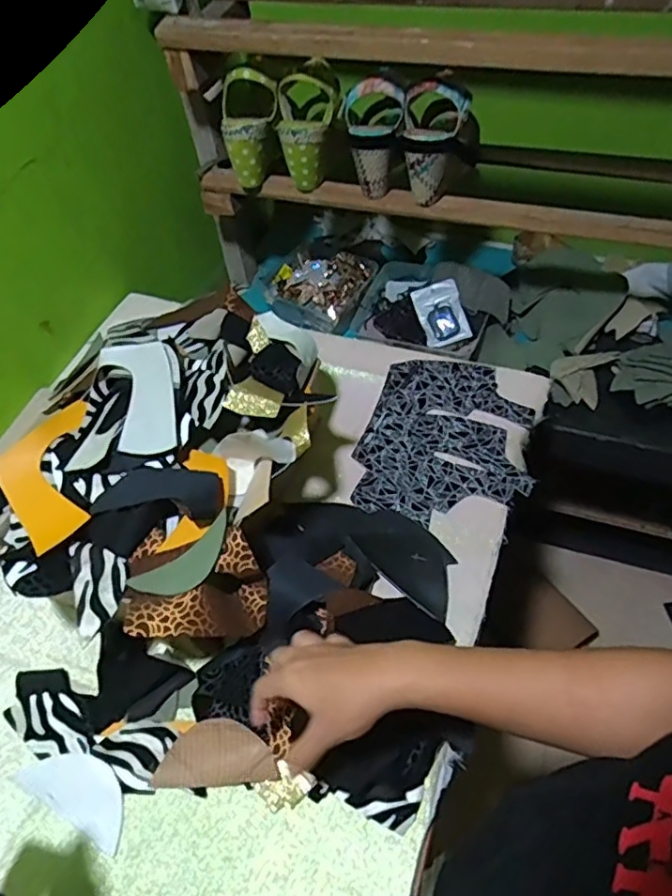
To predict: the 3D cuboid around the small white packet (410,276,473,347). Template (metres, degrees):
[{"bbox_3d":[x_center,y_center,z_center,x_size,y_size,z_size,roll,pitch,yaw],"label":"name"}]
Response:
[{"bbox_3d":[0.163,-0.208,0.934,0.068,0.017,0.097,-18,91,18],"label":"small white packet"}]

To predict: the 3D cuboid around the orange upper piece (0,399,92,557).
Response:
[{"bbox_3d":[-0.282,0.024,0.581,0.081,0.012,0.168,-15,52,-6],"label":"orange upper piece"}]

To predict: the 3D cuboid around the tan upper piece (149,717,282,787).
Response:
[{"bbox_3d":[-0.105,0.265,0.526,0.105,0.004,0.053,-9,78,4],"label":"tan upper piece"}]

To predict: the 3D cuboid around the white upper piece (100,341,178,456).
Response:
[{"bbox_3d":[-0.187,-0.051,0.588,0.065,0.039,0.127,-18,52,-9],"label":"white upper piece"}]

